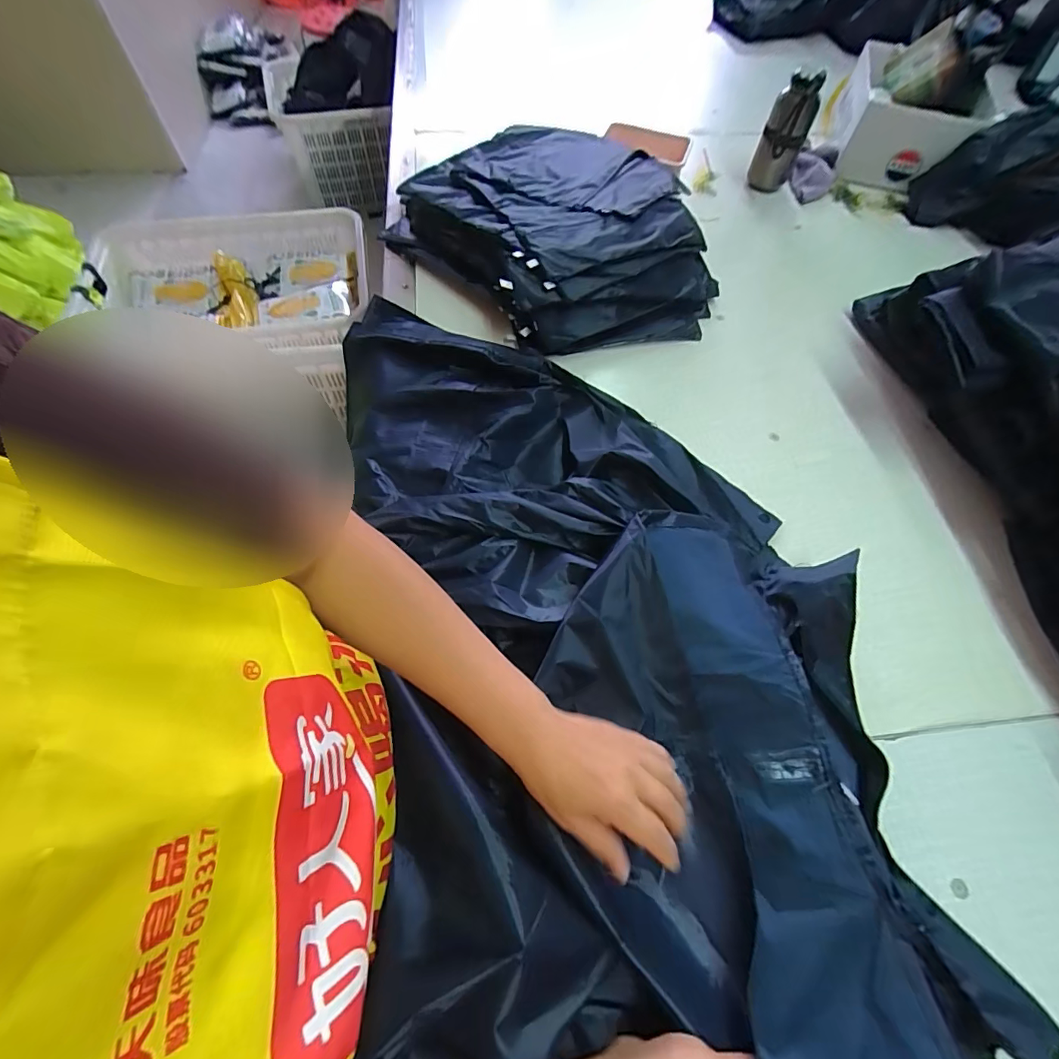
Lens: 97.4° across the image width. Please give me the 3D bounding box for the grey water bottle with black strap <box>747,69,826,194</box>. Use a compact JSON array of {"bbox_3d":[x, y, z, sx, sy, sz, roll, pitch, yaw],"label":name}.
[{"bbox_3d":[0.467,-0.723,0.861,0.078,0.168,0.070,24,62,10],"label":"grey water bottle with black strap"}]

